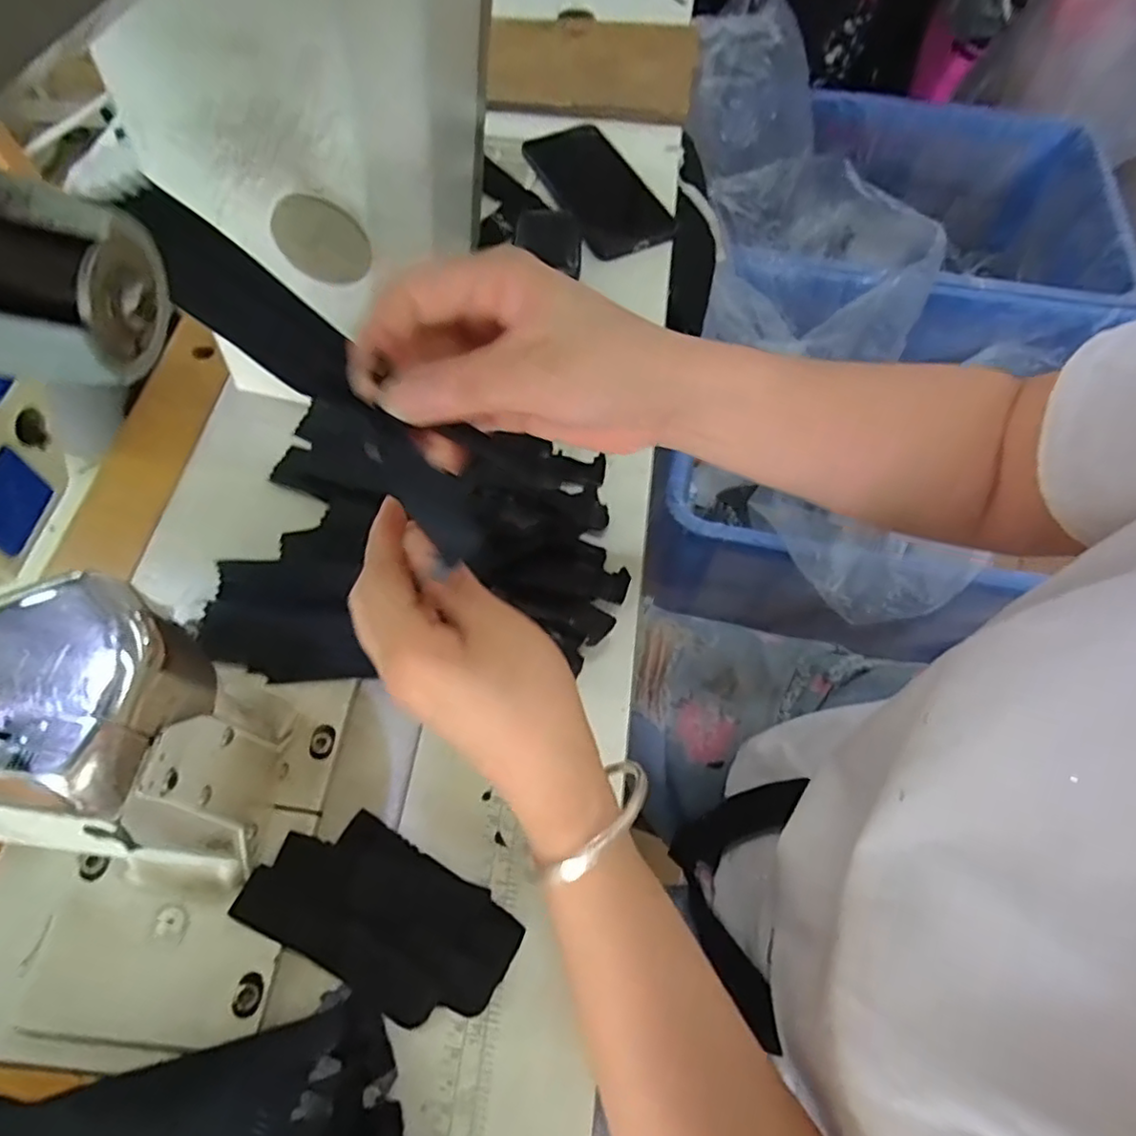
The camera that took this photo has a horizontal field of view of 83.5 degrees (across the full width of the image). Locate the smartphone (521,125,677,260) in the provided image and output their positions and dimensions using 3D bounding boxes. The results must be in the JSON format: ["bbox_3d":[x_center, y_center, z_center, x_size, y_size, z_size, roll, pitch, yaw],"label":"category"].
[{"bbox_3d":[0.024,-0.336,0.558,0.079,0.009,0.168,-22,65,-11],"label":"smartphone"}]

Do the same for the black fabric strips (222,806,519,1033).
[{"bbox_3d":[-0.088,0.168,0.307,0.122,0.009,0.064,31,66,3],"label":"black fabric strips"}]

